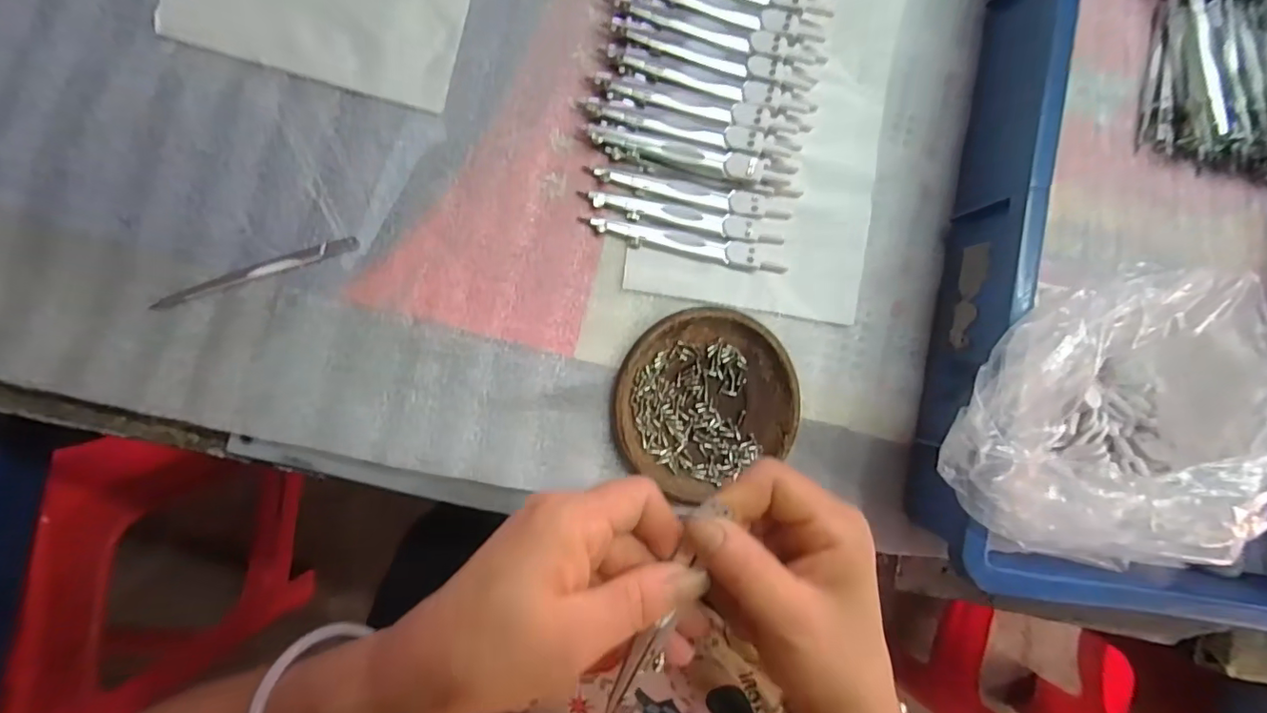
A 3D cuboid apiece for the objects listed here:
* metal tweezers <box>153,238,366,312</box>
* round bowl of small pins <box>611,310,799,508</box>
[{"bbox_3d":[-0.207,-0.047,0.297,0.106,0.005,0.010,-20,93,-8],"label":"metal tweezers"},{"bbox_3d":[0.041,0.025,0.326,0.110,0.018,0.104,0,90,-8],"label":"round bowl of small pins"}]

